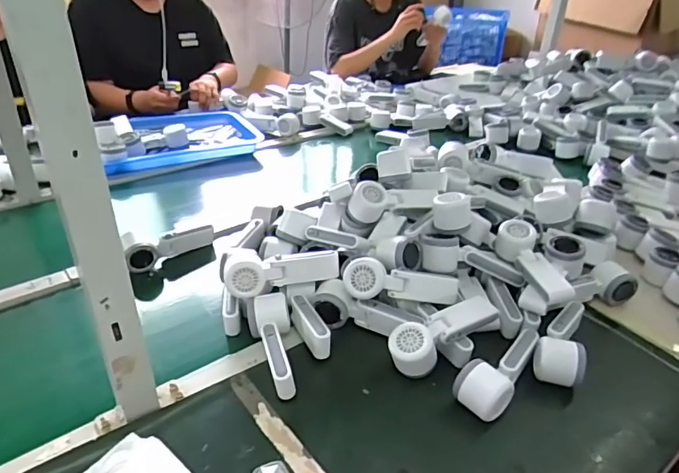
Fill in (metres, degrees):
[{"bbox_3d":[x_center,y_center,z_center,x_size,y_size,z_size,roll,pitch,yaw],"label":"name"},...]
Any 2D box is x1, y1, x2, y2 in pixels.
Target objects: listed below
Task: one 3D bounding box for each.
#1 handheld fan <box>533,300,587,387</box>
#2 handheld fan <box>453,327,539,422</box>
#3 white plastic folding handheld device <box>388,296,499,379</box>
[{"bbox_3d":[0.321,0.149,0.706,0.064,0.065,0.164,20,35,26],"label":"handheld fan"},{"bbox_3d":[0.211,0.172,0.661,0.066,0.051,0.171,23,37,30],"label":"handheld fan"},{"bbox_3d":[0.143,0.141,0.683,0.164,0.071,0.062,-17,37,-29],"label":"white plastic folding handheld device"}]

